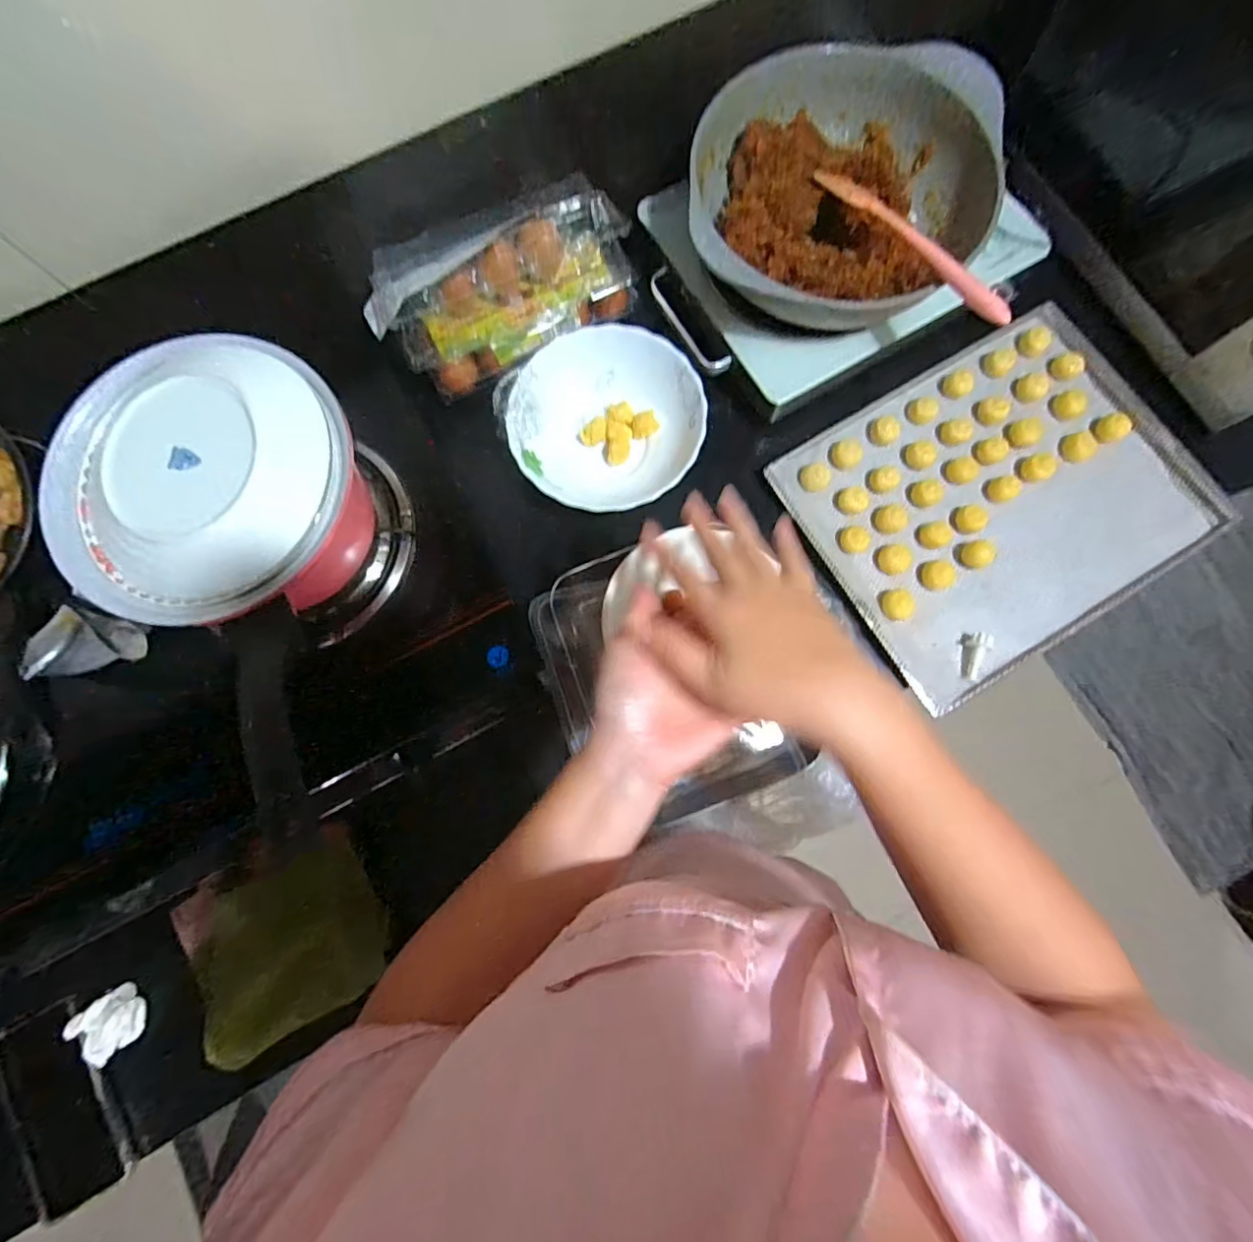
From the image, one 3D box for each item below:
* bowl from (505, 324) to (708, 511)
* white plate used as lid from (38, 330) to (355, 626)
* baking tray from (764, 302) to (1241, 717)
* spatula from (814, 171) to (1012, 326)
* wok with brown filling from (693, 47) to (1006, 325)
[{"bbox_3d":[-0.020,-0.206,0.582,0.193,0.051,0.188,0,79,0],"label":"bowl"},{"bbox_3d":[-0.291,-0.099,0.369,0.195,0.038,0.190,0,79,1],"label":"white plate used as lid"},{"bbox_3d":[0.395,-0.137,0.597,0.399,0.031,0.309,-30,81,-6],"label":"baking tray"},{"bbox_3d":[0.257,-0.351,0.515,0.021,0.015,0.253,-28,67,-6],"label":"spatula"},{"bbox_3d":[0.204,-0.417,0.563,0.287,0.094,0.271,0,79,1],"label":"wok with brown filling"}]

